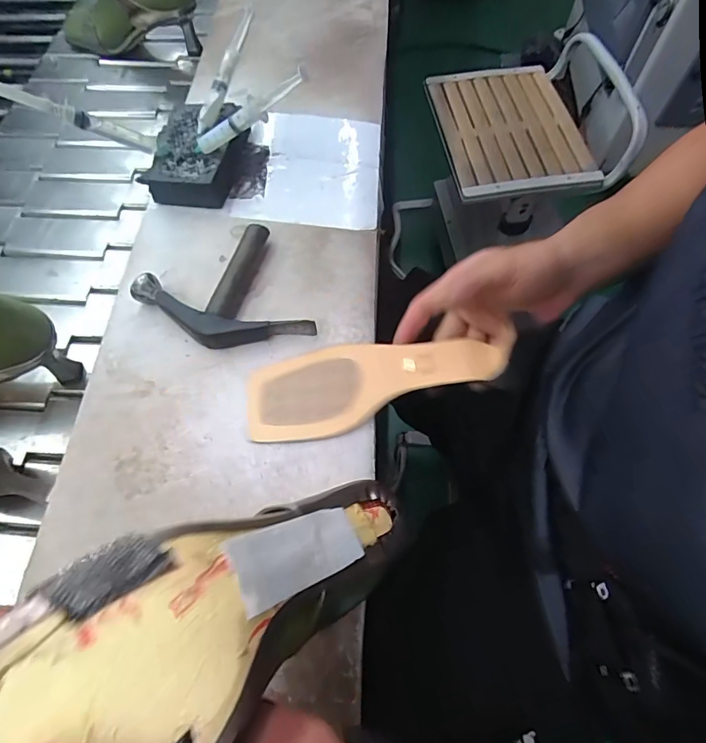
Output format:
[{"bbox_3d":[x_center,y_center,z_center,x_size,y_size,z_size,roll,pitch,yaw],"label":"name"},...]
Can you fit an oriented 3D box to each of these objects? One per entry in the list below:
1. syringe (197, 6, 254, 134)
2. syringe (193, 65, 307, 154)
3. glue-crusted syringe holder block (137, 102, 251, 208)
[{"bbox_3d":[-0.138,-0.326,0.490,0.015,0.023,0.141,20,87,12],"label":"syringe"},{"bbox_3d":[-0.105,-0.248,0.441,0.141,0.022,0.017,-16,58,29],"label":"syringe"},{"bbox_3d":[-0.169,-0.240,0.500,0.088,0.039,0.128,3,63,3],"label":"glue-crusted syringe holder block"}]

